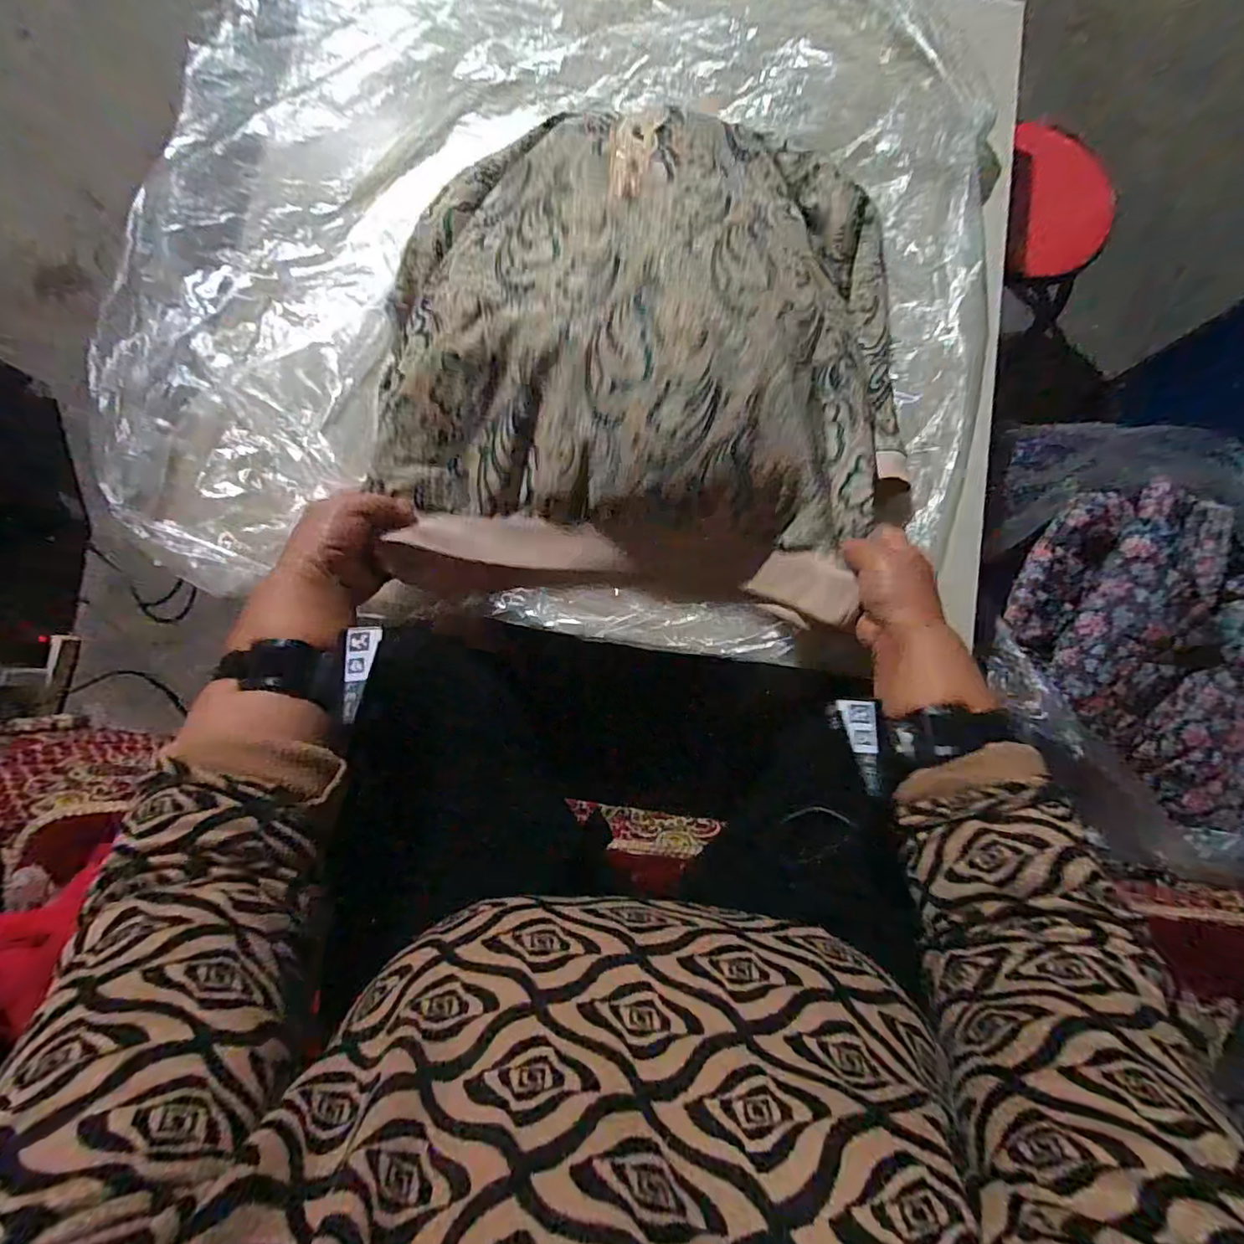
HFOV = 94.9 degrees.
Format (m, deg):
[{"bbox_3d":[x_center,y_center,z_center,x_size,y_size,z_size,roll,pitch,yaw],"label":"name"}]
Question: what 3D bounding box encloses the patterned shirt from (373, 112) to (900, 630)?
[{"bbox_3d":[0.038,-0.258,0.530,0.454,0.098,0.475,6,81,-1],"label":"patterned shirt"}]

